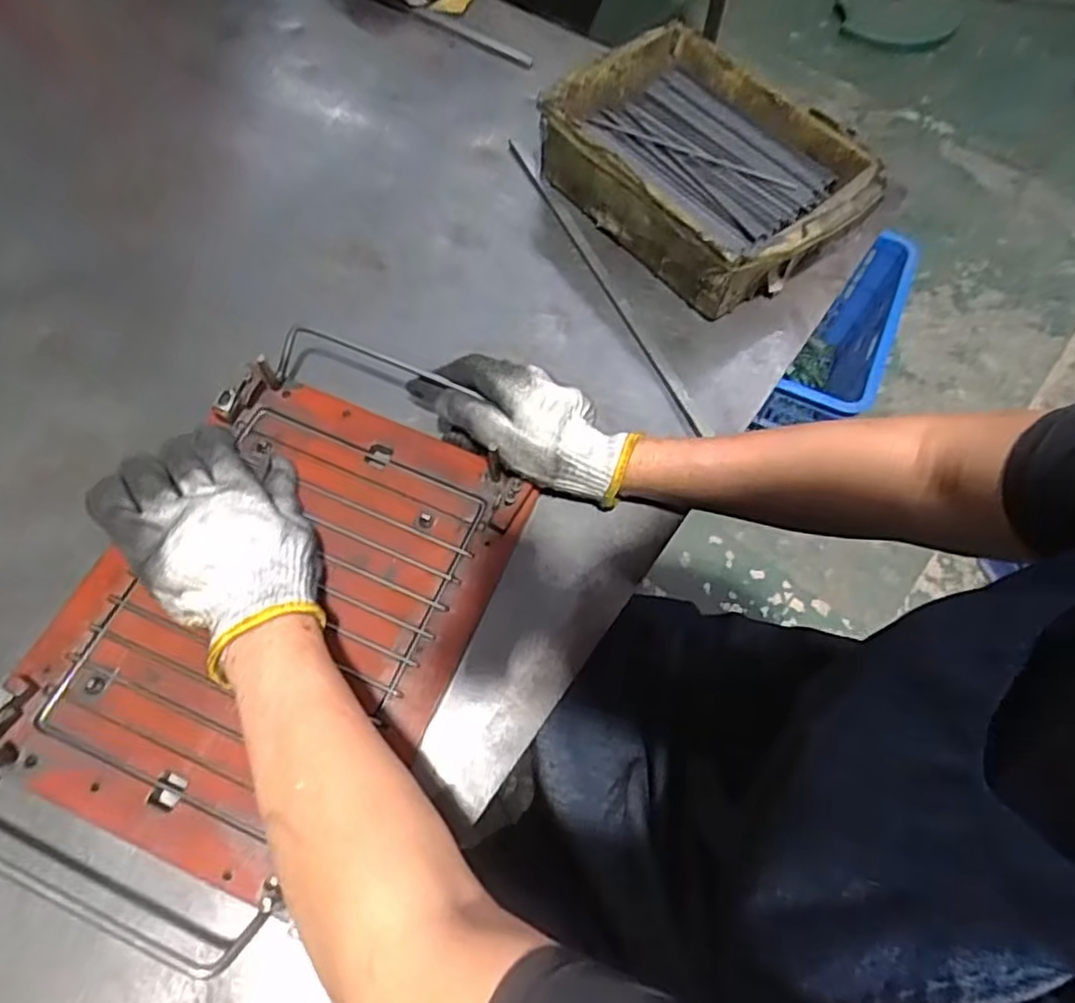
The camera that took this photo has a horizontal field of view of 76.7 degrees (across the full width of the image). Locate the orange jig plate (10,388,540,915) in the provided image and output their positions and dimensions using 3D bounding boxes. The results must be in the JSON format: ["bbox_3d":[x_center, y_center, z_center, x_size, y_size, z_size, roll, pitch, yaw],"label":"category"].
[{"bbox_3d":[-0.167,0.067,0.439,0.239,0.026,0.297,21,65,10],"label":"orange jig plate"}]

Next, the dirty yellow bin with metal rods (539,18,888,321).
[{"bbox_3d":[0.139,-0.281,0.585,0.183,0.102,0.255,-41,71,-18],"label":"dirty yellow bin with metal rods"}]

